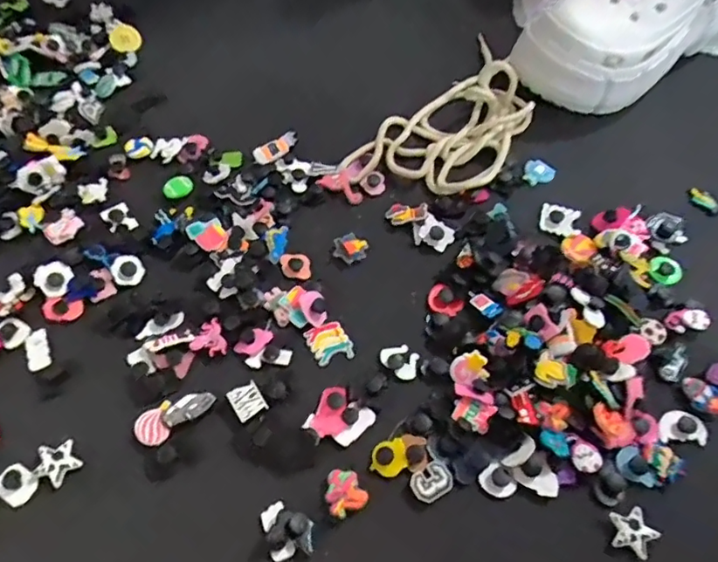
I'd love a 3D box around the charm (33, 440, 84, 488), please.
[{"bbox_3d":[-0.192,0.115,0.357,0.026,0.005,0.026,36,65,16],"label":"charm"}]

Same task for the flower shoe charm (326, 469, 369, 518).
[{"bbox_3d":[-0.009,0.131,0.349,0.024,0.008,0.027,-23,64,-15],"label":"flower shoe charm"}]

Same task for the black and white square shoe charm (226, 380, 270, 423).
[{"bbox_3d":[-0.075,0.081,0.377,0.020,0.004,0.023,-30,66,-18],"label":"black and white square shoe charm"}]

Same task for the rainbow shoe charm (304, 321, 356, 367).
[{"bbox_3d":[-0.021,0.045,0.404,0.028,0.006,0.030,-21,64,-14],"label":"rainbow shoe charm"}]

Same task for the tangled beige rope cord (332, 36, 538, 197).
[{"bbox_3d":[0.090,-0.143,0.498,0.108,0.031,0.215,37,66,17],"label":"tangled beige rope cord"}]

